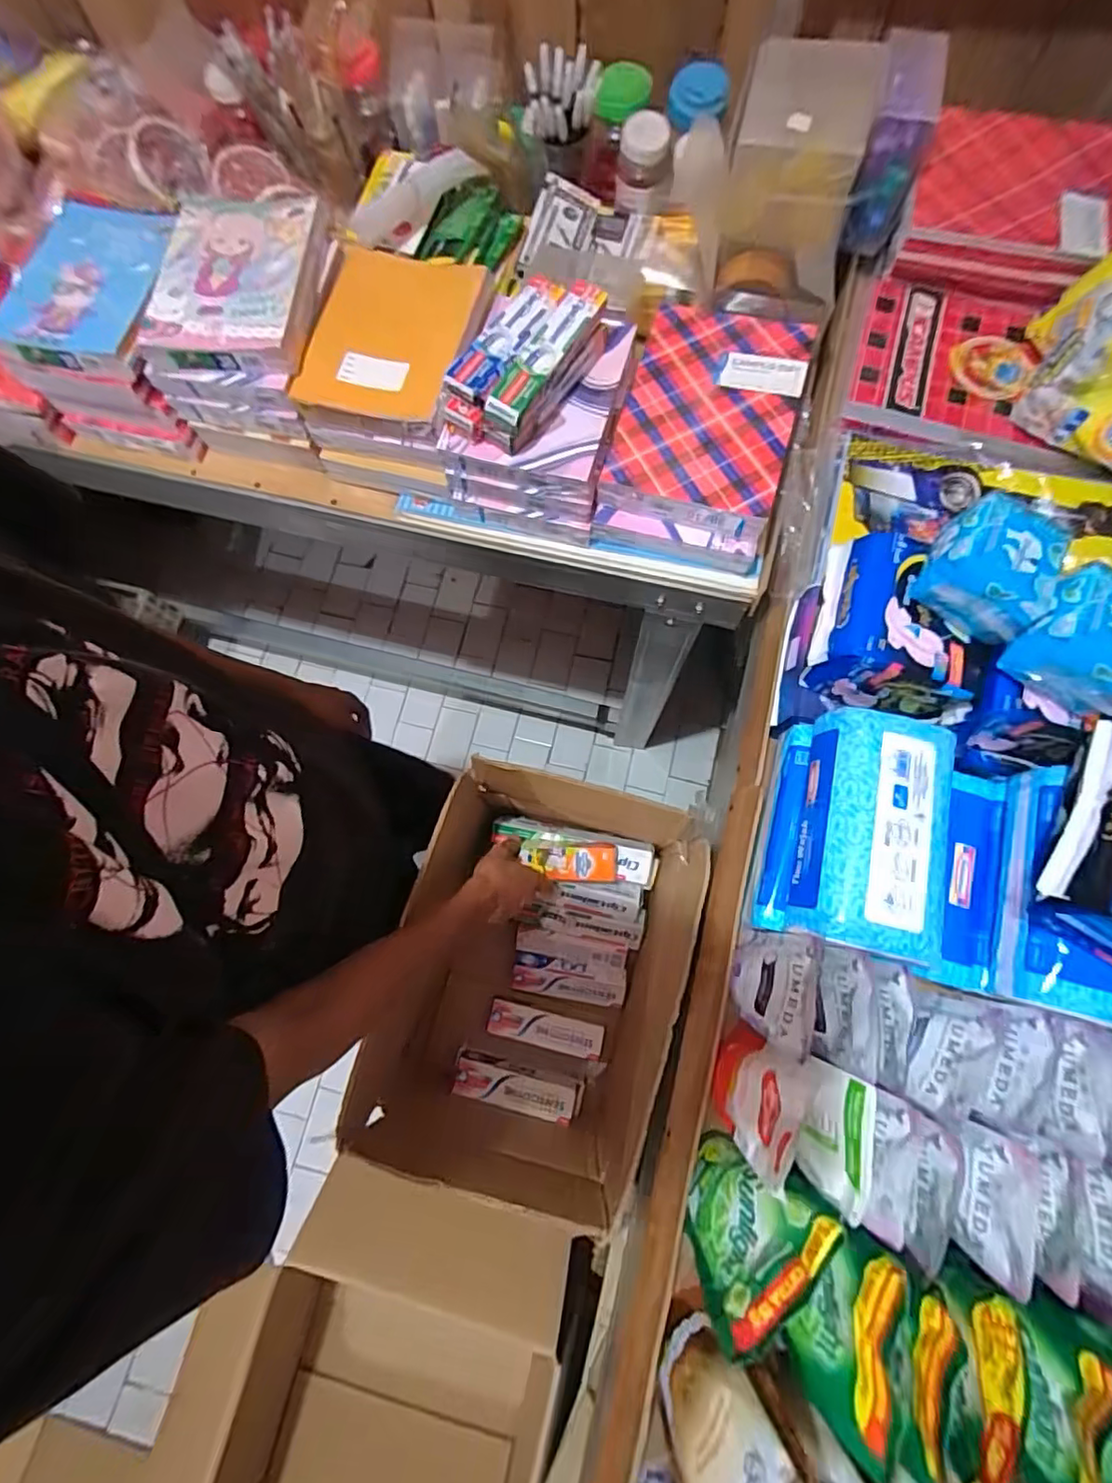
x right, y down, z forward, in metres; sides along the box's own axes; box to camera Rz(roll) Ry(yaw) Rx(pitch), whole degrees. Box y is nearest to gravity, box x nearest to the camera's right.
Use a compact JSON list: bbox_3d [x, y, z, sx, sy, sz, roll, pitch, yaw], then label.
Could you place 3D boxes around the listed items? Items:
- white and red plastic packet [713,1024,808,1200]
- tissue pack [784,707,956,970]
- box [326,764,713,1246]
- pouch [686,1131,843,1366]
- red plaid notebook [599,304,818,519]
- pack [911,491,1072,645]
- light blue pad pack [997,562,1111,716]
[{"bbox_3d":[0.155,0.280,0.461,0.027,0.119,0.084,17,77,6],"label":"white and red plastic packet"},{"bbox_3d":[0.258,0.073,0.473,0.101,0.053,0.188,16,77,5],"label":"tissue pack"},{"bbox_3d":[-0.008,0.285,0.742,0.302,0.364,0.413,17,77,6],"label":"box"},{"bbox_3d":[0.136,0.352,0.428,0.098,0.135,0.046,-39,78,-8],"label":"pouch"},{"bbox_3d":[0.164,-0.356,0.616,0.172,0.012,0.237,18,77,6],"label":"red plaid notebook"},{"bbox_3d":[0.335,-0.134,0.451,0.089,0.055,0.077,32,79,9],"label":"pack"},{"bbox_3d":[0.397,-0.076,0.435,0.082,0.051,0.081,27,78,8],"label":"light blue pad pack"}]

